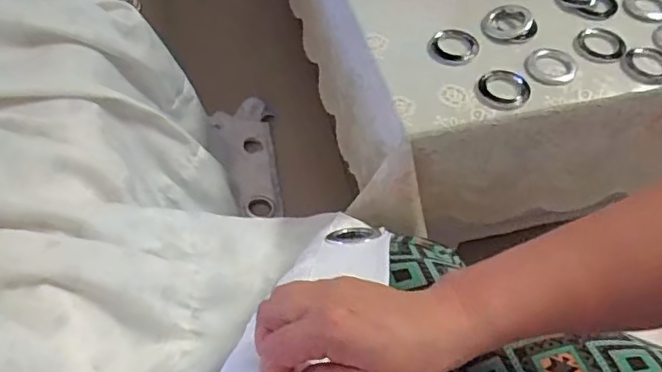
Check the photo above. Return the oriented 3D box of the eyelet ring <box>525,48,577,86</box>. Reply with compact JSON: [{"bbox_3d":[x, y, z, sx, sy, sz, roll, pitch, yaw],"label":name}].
[{"bbox_3d":[0.283,-0.155,0.740,0.067,0.008,0.062,0,54,-1],"label":"eyelet ring"}]

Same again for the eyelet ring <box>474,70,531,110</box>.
[{"bbox_3d":[0.215,-0.122,0.709,0.062,0.009,0.072,29,59,18],"label":"eyelet ring"}]

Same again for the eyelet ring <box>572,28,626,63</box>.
[{"bbox_3d":[0.354,-0.186,0.756,0.063,0.016,0.061,0,54,-1],"label":"eyelet ring"}]

